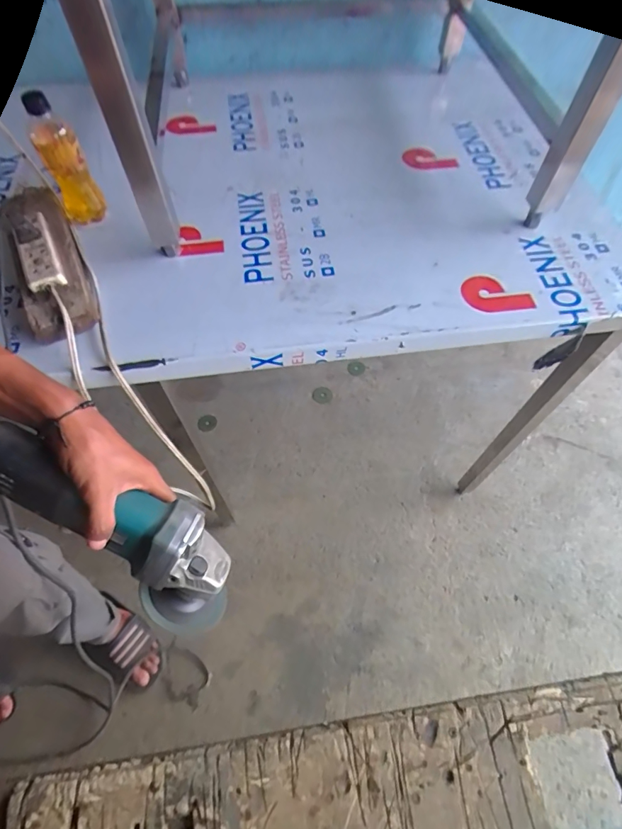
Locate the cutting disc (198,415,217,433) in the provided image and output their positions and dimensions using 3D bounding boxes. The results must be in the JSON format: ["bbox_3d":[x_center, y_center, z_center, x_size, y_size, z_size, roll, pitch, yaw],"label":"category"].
[{"bbox_3d":[-0.359,0.031,1.473,0.061,0.009,0.065,1,68,-2],"label":"cutting disc"}]

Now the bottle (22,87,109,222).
[{"bbox_3d":[-0.363,-0.368,0.628,0.061,0.172,0.056,-29,63,-16],"label":"bottle"}]

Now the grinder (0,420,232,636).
[{"bbox_3d":[-0.203,0.103,0.421,0.311,0.092,0.097,37,63,-9],"label":"grinder"}]

